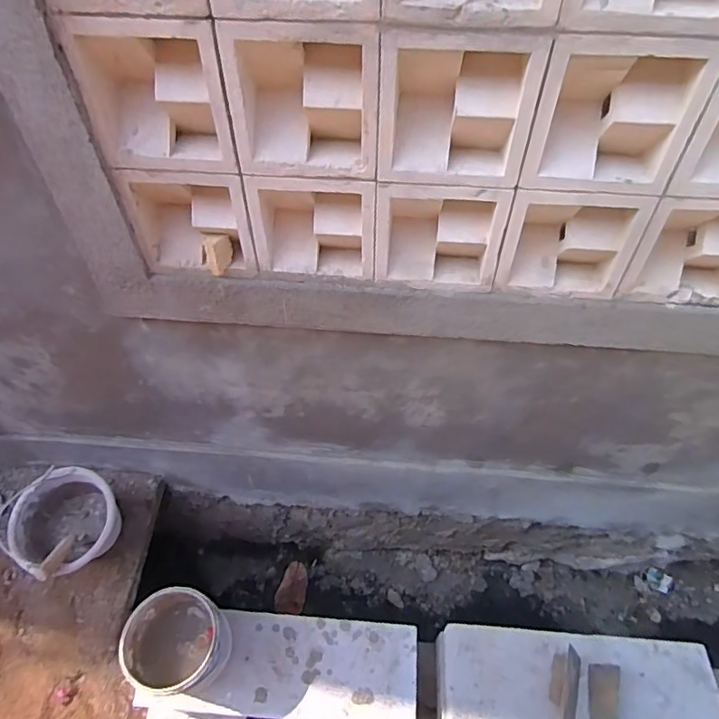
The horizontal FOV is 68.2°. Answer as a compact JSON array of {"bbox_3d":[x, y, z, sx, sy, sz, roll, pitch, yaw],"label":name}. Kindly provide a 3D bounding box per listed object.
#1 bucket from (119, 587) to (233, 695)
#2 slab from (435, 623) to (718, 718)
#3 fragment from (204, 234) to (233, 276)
[{"bbox_3d":[-0.368,0.574,1.072,0.175,0.171,0.174,0,49,1],"label":"bucket"},{"bbox_3d":[0.476,0.729,1.182,0.600,0.190,0.228,1,49,2],"label":"slab"},{"bbox_3d":[-0.244,-0.179,0.913,0.045,0.057,0.041,5,49,6],"label":"fragment"}]

